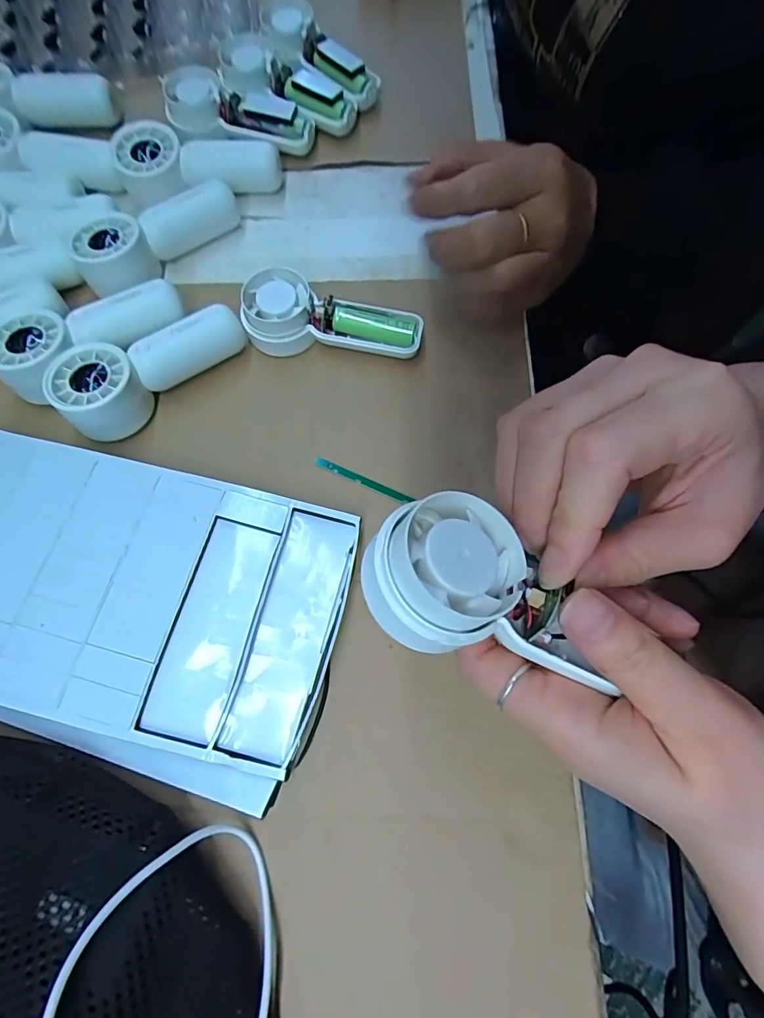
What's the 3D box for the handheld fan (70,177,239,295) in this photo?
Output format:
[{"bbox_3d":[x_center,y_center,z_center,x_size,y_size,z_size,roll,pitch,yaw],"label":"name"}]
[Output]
[{"bbox_3d":[-0.154,-0.189,0.328,0.111,0.034,0.041,-41,75,-11],"label":"handheld fan"}]

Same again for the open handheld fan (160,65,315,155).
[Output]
[{"bbox_3d":[-0.104,-0.295,0.358,0.113,0.027,0.042,13,72,6],"label":"open handheld fan"}]

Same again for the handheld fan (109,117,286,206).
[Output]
[{"bbox_3d":[-0.131,-0.241,0.343,0.110,0.033,0.046,3,72,3],"label":"handheld fan"}]

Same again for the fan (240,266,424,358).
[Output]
[{"bbox_3d":[-0.030,-0.118,0.300,0.109,0.031,0.044,7,72,4],"label":"fan"}]

